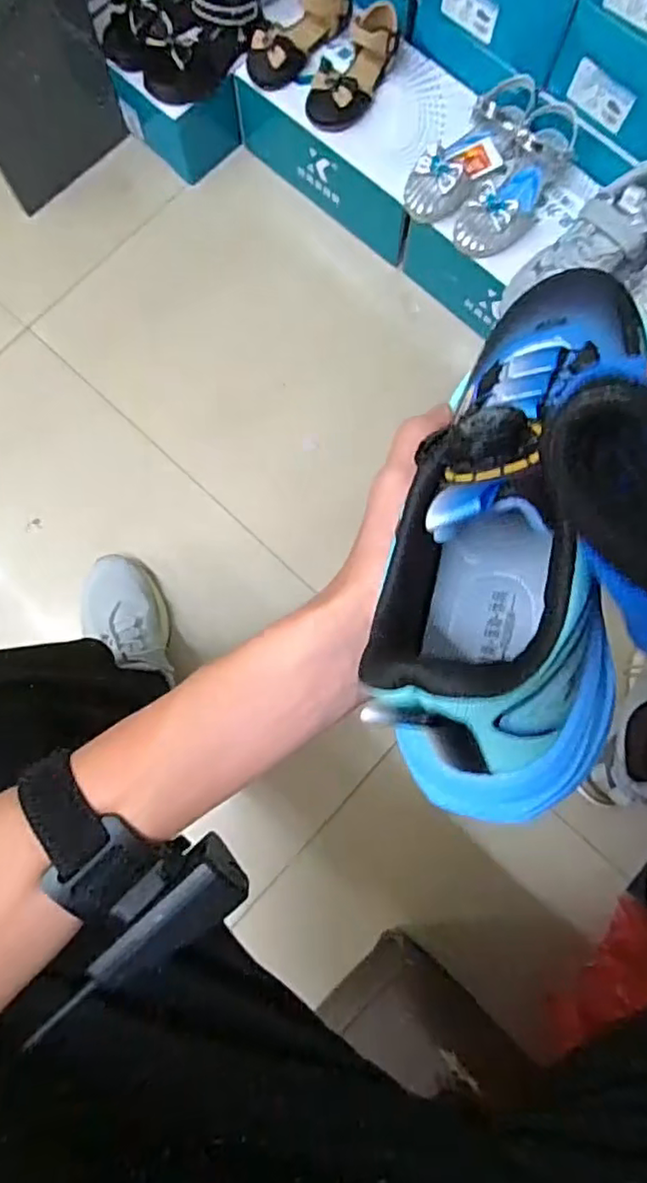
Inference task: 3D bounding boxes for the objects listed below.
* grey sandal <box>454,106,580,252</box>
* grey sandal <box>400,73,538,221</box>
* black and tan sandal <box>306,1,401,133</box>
[{"bbox_3d":[0.253,-0.525,0.815,0.074,0.081,0.197,38,82,7],"label":"grey sandal"},{"bbox_3d":[0.188,-0.566,0.818,0.084,0.082,0.190,43,83,8],"label":"grey sandal"},{"bbox_3d":[0.036,-0.718,0.862,0.083,0.061,0.152,35,82,7],"label":"black and tan sandal"}]

